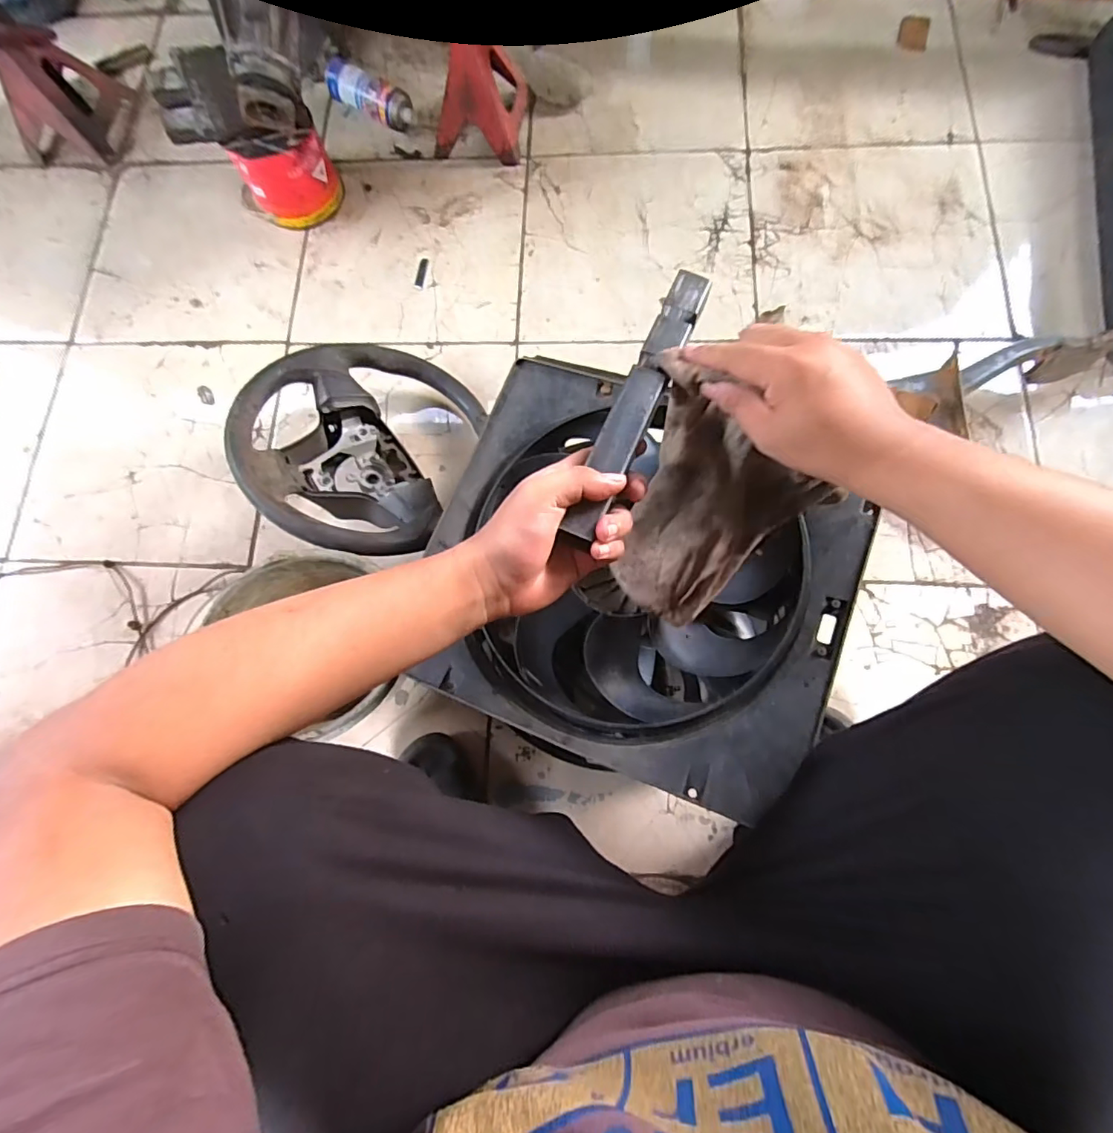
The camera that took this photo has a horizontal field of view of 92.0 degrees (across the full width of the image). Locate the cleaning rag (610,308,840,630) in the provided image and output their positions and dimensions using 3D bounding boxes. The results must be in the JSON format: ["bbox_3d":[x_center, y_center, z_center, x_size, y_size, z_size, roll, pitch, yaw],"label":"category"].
[{"bbox_3d":[0.119,-0.040,0.469,0.153,0.162,0.149,35,84,6],"label":"cleaning rag"}]

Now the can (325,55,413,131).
[{"bbox_3d":[-0.356,-0.885,1.005,0.180,0.052,0.059,29,81,8],"label":"can"}]

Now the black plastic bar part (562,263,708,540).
[{"bbox_3d":[0.062,-0.124,0.408,0.031,0.023,0.239,23,75,5],"label":"black plastic bar part"}]

